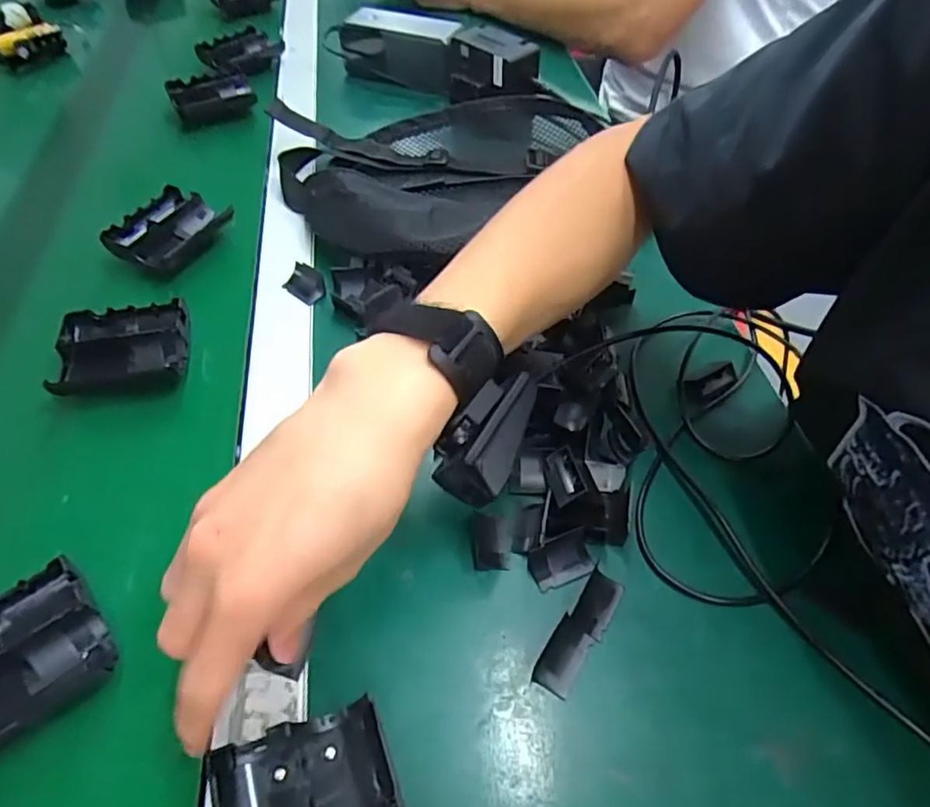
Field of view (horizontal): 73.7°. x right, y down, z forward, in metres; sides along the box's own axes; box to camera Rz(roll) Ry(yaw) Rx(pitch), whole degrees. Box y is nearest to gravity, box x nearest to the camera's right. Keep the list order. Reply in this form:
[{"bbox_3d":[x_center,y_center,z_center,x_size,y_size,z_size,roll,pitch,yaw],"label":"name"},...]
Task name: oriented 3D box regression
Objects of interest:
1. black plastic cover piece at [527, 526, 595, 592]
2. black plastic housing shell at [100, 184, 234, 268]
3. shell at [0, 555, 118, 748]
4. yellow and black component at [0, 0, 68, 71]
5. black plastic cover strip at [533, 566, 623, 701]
[{"bbox_3d":[0.050,0.080,0.319,0.033,0.015,0.019,-20,54,-16],"label":"black plastic cover piece"},{"bbox_3d":[-0.237,-0.138,0.498,0.064,0.025,0.080,25,55,18],"label":"black plastic housing shell"},{"bbox_3d":[-0.208,0.118,0.282,0.079,0.023,0.064,-35,60,-26],"label":"shell"},{"bbox_3d":[-0.525,-0.428,0.723,0.069,0.050,0.077,29,56,21],"label":"yellow and black component"},{"bbox_3d":[0.056,0.110,0.302,0.019,0.006,0.064,30,56,21],"label":"black plastic cover strip"}]

